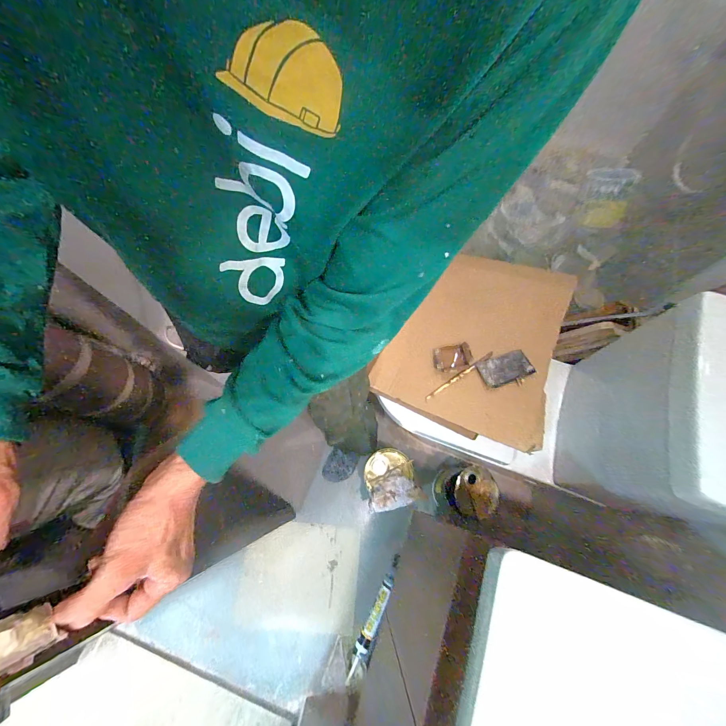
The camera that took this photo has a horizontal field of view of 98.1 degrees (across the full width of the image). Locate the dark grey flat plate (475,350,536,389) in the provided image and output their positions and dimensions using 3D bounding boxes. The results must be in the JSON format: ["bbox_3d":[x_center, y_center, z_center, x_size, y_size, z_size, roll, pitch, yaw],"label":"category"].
[{"bbox_3d":[0.350,0.012,0.785,0.115,0.011,0.080,-29,53,30],"label":"dark grey flat plate"}]

